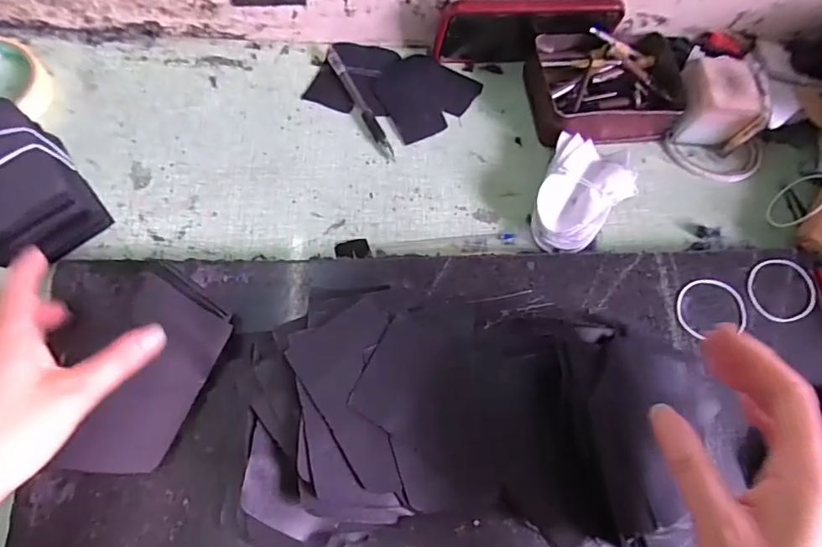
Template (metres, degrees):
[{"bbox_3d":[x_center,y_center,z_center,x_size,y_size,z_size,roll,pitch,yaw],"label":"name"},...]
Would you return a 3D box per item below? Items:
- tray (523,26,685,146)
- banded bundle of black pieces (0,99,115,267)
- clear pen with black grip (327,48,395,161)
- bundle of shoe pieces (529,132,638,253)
[{"bbox_3d":[0.179,-0.173,0.463,0.136,0.048,0.105,-6,70,-8],"label":"tray"},{"bbox_3d":[-0.295,-0.066,0.376,0.078,0.049,0.127,-35,76,-16],"label":"banded bundle of black pieces"},{"bbox_3d":[-0.046,-0.155,0.459,0.012,0.013,0.122,-27,74,-14],"label":"clear pen with black grip"},{"bbox_3d":[0.143,-0.063,0.430,0.069,0.034,0.100,24,69,4],"label":"bundle of shoe pieces"}]

